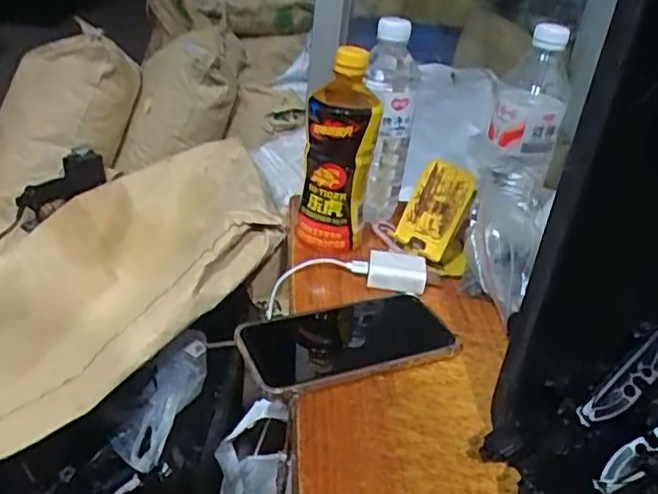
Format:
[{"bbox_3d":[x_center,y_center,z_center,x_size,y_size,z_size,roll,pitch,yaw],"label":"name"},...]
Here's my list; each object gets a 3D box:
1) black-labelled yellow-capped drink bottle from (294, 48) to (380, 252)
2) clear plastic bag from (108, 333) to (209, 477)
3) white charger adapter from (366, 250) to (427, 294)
[{"bbox_3d":[0.010,-0.090,0.594,0.067,0.180,0.064,8,29,4],"label":"black-labelled yellow-capped drink bottle"},{"bbox_3d":[-0.221,0.193,0.832,0.076,0.049,0.208,13,48,12],"label":"clear plastic bag"},{"bbox_3d":[0.064,0.025,0.585,0.054,0.028,0.033,10,29,7],"label":"white charger adapter"}]

